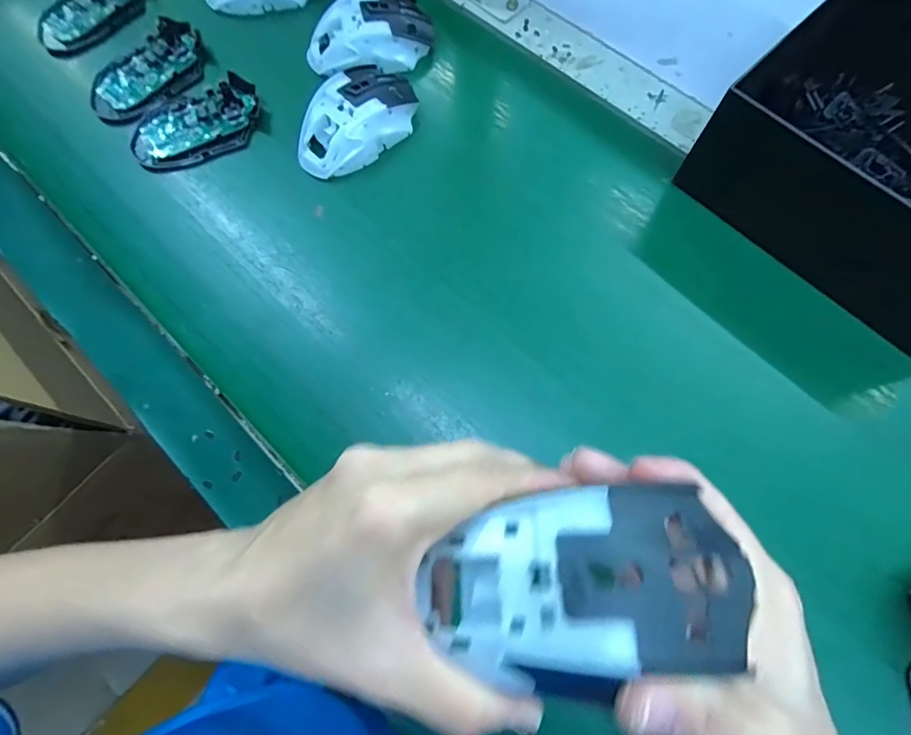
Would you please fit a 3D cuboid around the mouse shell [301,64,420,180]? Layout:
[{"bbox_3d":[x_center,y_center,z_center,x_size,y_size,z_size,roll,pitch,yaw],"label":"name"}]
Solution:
[{"bbox_3d":[-0.083,-0.210,0.385,0.062,0.037,0.113,39,78,10],"label":"mouse shell"}]

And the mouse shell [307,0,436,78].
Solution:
[{"bbox_3d":[-0.077,-0.300,0.412,0.112,0.031,0.065,-18,75,-5],"label":"mouse shell"}]

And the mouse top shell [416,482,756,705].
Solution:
[{"bbox_3d":[0.042,0.070,0.152,0.103,0.026,0.057,1,74,0],"label":"mouse top shell"}]

